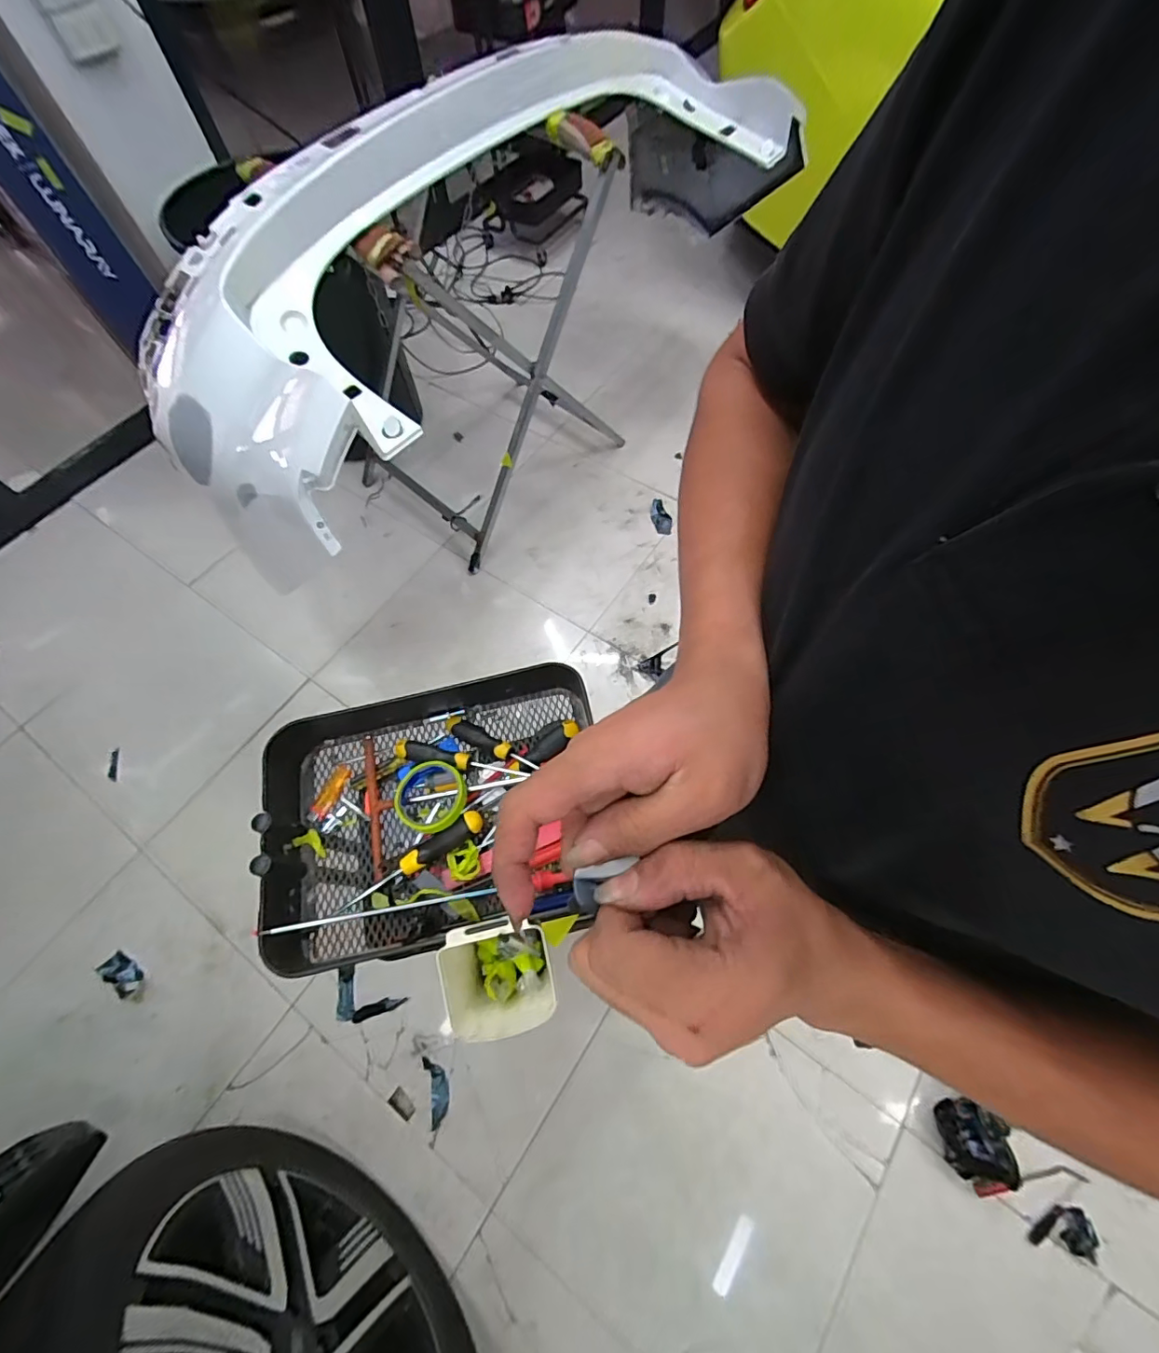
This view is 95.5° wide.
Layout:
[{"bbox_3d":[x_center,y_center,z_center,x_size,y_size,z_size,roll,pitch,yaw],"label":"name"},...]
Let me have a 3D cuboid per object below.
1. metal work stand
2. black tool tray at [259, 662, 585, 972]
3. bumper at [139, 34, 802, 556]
[{"bbox_3d":[-0.340,-0.987,1.553,0.724,0.859,0.735,41,72,18],"label":"metal work stand"},{"bbox_3d":[-0.184,0.167,0.684,0.445,0.093,0.332,-15,65,-5],"label":"black tool tray"},{"bbox_3d":[-0.179,-0.948,1.208,0.580,0.457,1.622,35,71,16],"label":"bumper"}]

